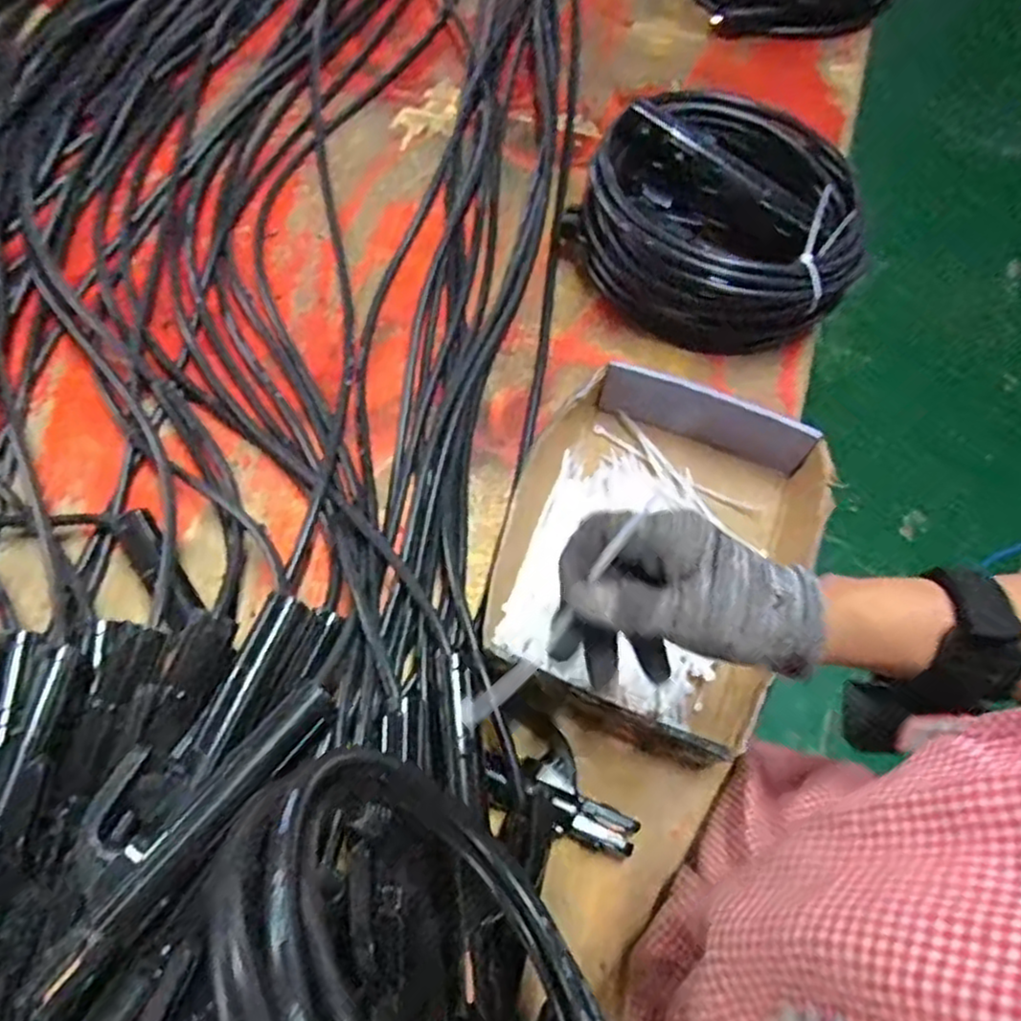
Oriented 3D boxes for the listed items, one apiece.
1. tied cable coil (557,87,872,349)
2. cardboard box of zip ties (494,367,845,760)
[{"bbox_3d":[0.180,-0.255,0.622,0.225,0.087,0.209,0,69,0],"label":"tied cable coil"},{"bbox_3d":[0.103,0.022,0.526,0.207,0.059,0.242,24,71,9],"label":"cardboard box of zip ties"}]

